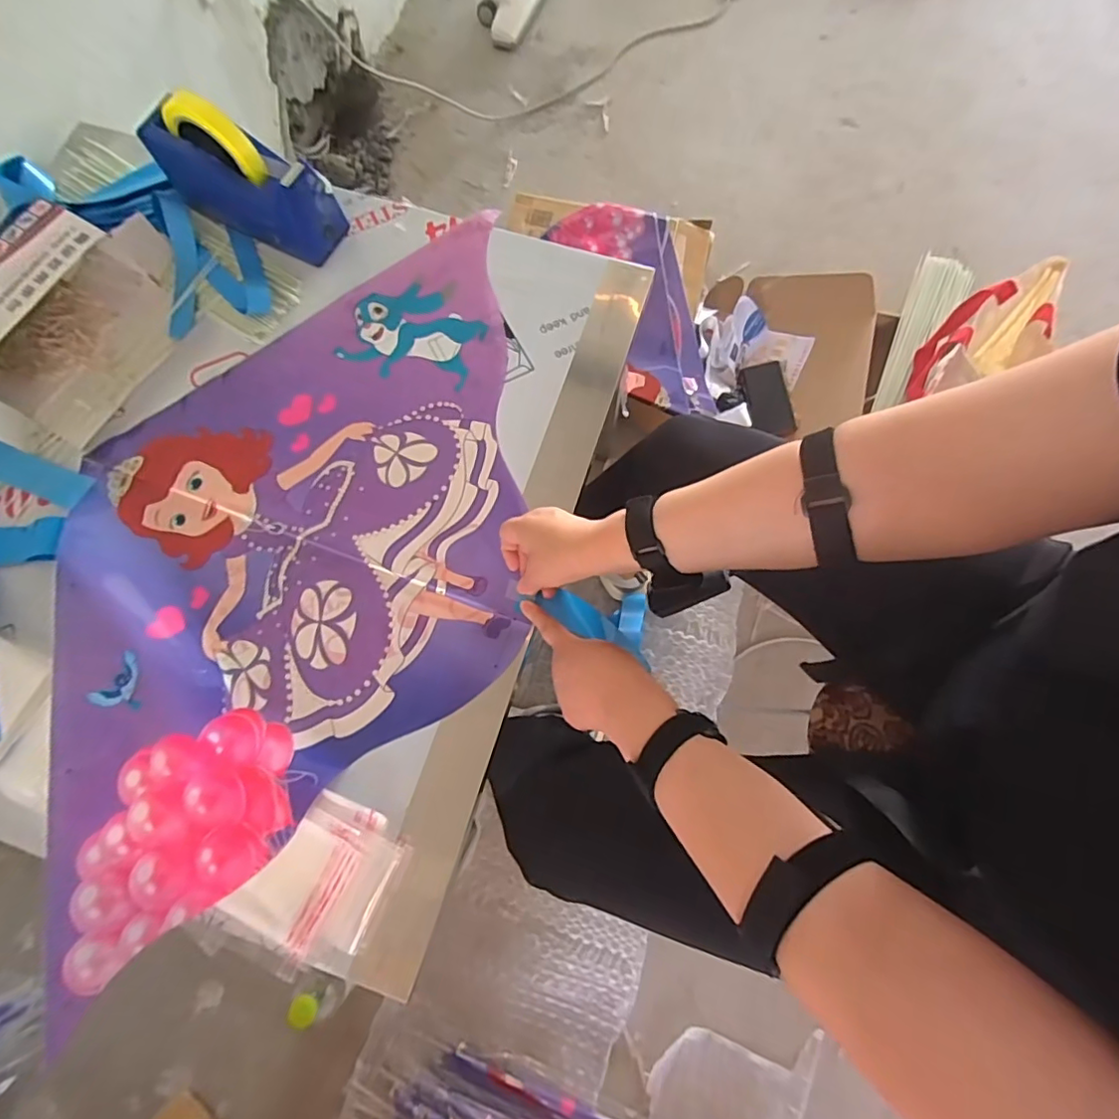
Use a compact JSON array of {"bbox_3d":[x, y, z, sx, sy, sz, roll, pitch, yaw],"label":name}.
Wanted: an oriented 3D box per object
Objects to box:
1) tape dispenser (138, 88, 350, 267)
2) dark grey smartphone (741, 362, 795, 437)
[{"bbox_3d":[-0.356,-0.430,0.619,0.204,0.126,0.067,24,77,6],"label":"tape dispenser"},{"bbox_3d":[0.403,-0.312,1.077,0.084,0.016,0.158,-3,75,0],"label":"dark grey smartphone"}]

